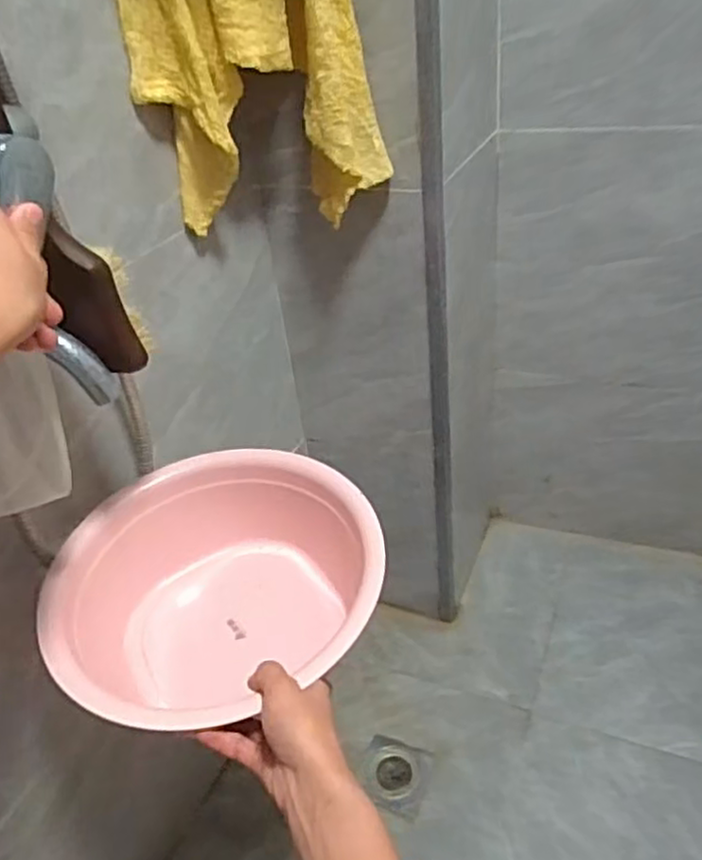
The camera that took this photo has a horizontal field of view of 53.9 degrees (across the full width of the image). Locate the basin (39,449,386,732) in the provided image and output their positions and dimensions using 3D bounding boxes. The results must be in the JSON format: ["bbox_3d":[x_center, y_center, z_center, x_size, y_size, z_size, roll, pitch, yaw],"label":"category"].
[{"bbox_3d":[-0.108,0.149,0.601,0.272,0.112,0.259,-5,35,4],"label":"basin"}]

